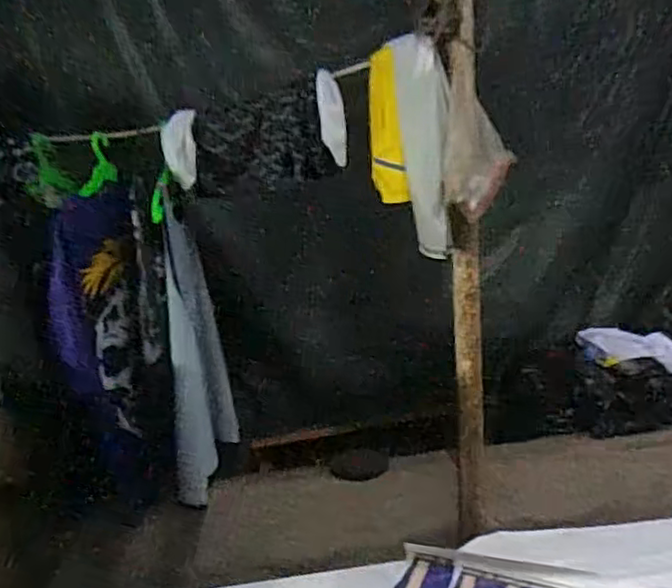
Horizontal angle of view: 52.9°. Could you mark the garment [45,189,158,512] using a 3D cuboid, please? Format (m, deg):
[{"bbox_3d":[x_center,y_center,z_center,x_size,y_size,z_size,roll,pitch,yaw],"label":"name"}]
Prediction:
[{"bbox_3d":[-0.490,0.137,1.466,0.217,0.668,0.160,-10,13,-21],"label":"garment"}]

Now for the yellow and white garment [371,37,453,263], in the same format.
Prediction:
[{"bbox_3d":[0.163,-0.311,1.467,0.171,0.436,0.060,-4,12,8],"label":"yellow and white garment"}]

